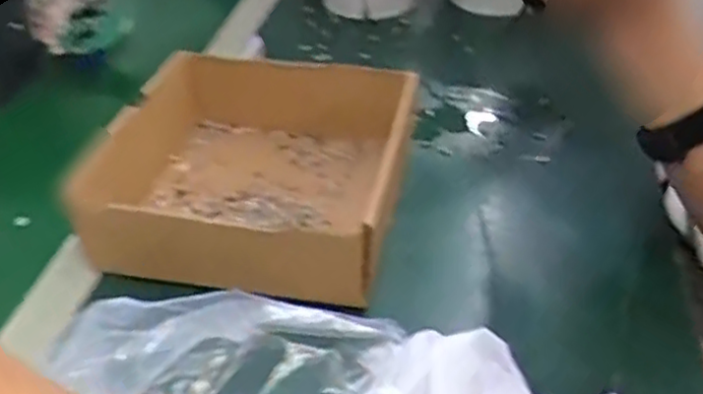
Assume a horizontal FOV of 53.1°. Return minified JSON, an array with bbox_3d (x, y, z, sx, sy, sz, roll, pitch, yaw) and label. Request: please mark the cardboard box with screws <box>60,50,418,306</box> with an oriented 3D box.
[{"bbox_3d":[-0.064,-0.032,0.525,0.202,0.075,0.221,7,40,11],"label":"cardboard box with screws"}]

